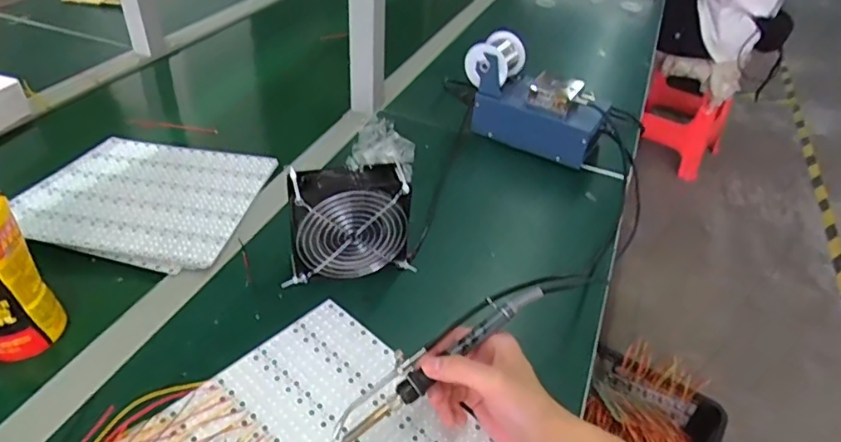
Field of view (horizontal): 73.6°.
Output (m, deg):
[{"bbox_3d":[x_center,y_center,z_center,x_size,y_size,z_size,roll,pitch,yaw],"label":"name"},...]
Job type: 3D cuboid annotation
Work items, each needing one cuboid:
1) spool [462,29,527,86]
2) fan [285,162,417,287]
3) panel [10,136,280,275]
[{"bbox_3d":[0.110,-0.239,0.823,0.069,0.063,0.074,24,42,23],"label":"spool"},{"bbox_3d":[-0.072,0.005,0.582,0.129,0.118,0.051,-7,39,-15],"label":"fan"},{"bbox_3d":[-0.334,-0.034,0.692,0.255,0.014,0.234,9,38,5],"label":"panel"}]

